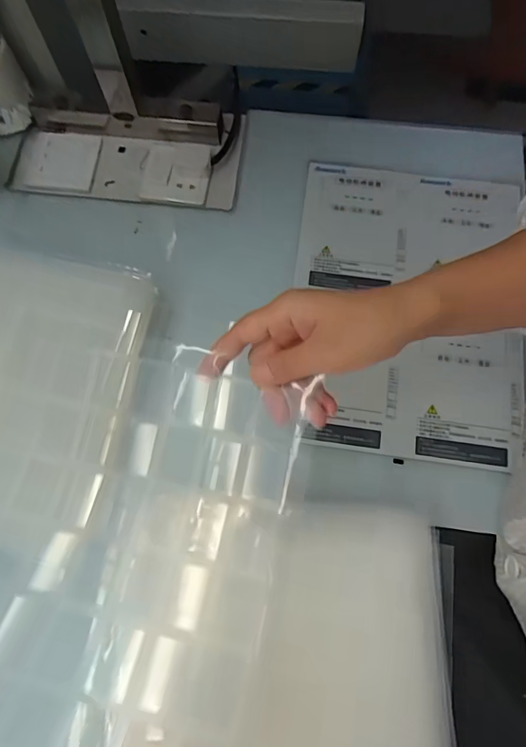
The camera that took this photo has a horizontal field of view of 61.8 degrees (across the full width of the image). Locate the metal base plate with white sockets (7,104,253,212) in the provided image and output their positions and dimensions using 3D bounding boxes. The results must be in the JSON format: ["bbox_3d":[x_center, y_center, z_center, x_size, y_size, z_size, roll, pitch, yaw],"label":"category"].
[{"bbox_3d":[-0.176,-0.295,0.577,0.296,0.030,0.153,6,73,1],"label":"metal base plate with white sockets"}]

